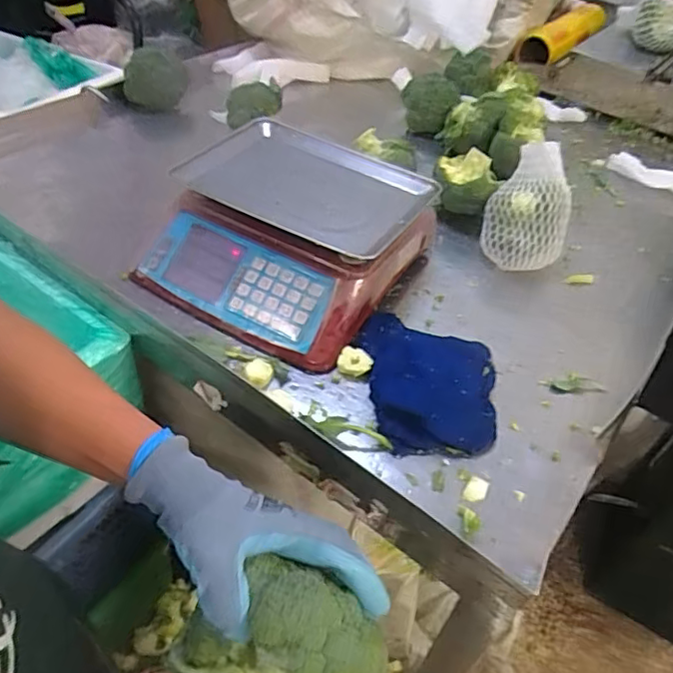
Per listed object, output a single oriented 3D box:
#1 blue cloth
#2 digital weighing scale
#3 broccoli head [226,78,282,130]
[{"bbox_3d":[0.112,0.048,0.706,0.154,0.035,0.209,1,45,-6],"label":"blue cloth"},{"bbox_3d":[-0.073,-0.157,0.827,0.346,0.103,0.352,25,48,17],"label":"digital weighing scale"},{"bbox_3d":[-0.152,-0.425,1.072,0.101,0.068,0.091,1,45,-6],"label":"broccoli head"}]

